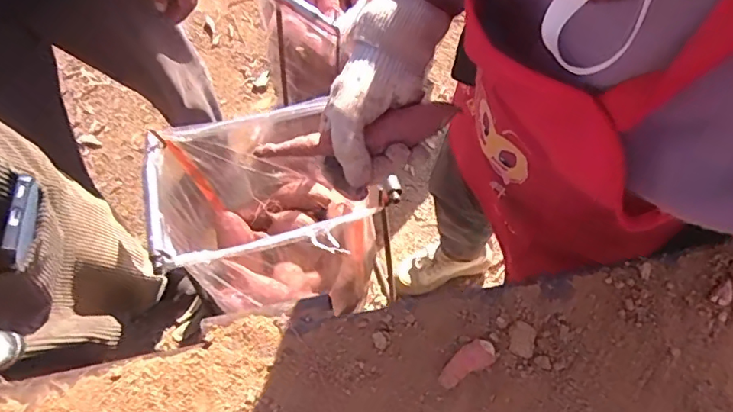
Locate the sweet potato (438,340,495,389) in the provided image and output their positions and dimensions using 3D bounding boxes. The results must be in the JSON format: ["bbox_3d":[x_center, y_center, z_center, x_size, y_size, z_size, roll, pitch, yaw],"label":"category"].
[{"bbox_3d":[0.066,0.104,0.360,0.042,0.013,0.017,-27,63,-11],"label":"sweet potato"}]

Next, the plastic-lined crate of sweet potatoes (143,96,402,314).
[{"bbox_3d":[-0.148,0.014,0.838,0.267,0.299,0.247,-12,61,-3],"label":"plastic-lined crate of sweet potatoes"}]

